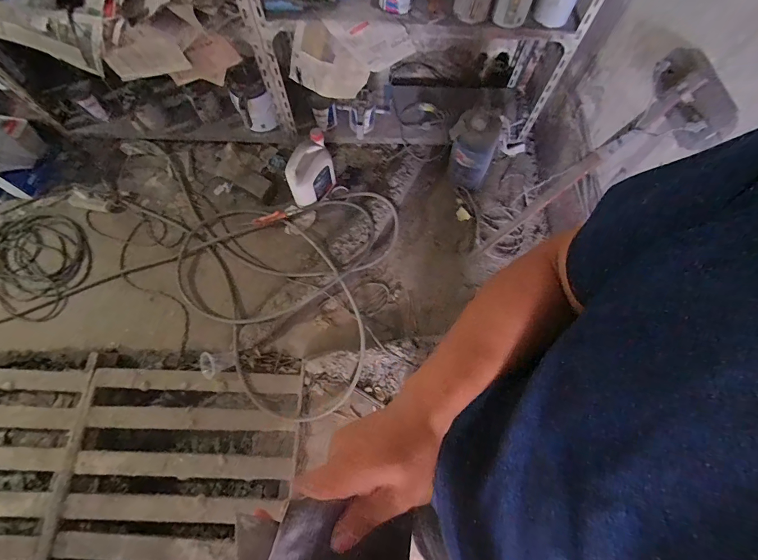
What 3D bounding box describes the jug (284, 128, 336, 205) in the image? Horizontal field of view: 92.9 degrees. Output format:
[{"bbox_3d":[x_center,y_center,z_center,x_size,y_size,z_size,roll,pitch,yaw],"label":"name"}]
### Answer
[{"bbox_3d":[-0.270,-0.429,1.440,0.208,0.246,0.094,-41,76,-15],"label":"jug"}]

